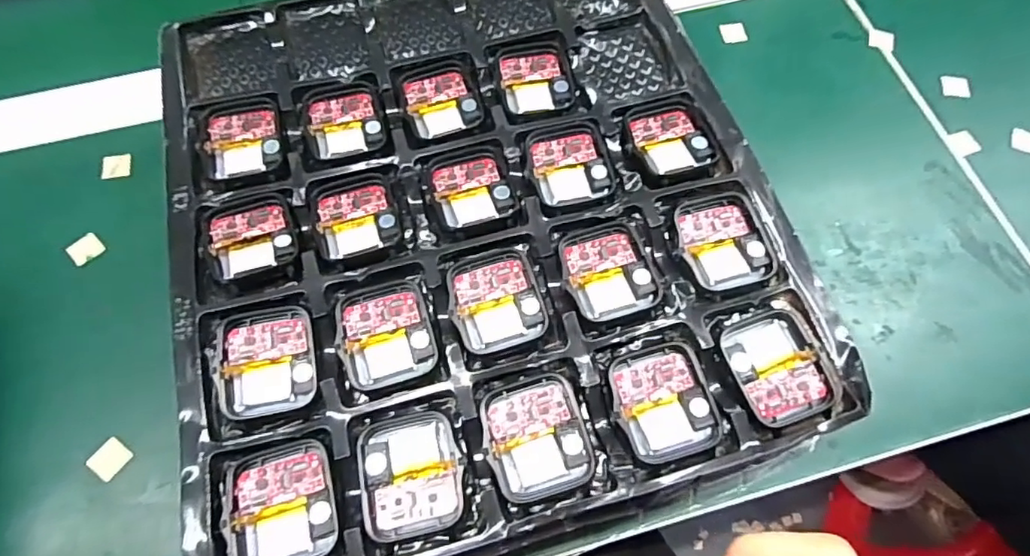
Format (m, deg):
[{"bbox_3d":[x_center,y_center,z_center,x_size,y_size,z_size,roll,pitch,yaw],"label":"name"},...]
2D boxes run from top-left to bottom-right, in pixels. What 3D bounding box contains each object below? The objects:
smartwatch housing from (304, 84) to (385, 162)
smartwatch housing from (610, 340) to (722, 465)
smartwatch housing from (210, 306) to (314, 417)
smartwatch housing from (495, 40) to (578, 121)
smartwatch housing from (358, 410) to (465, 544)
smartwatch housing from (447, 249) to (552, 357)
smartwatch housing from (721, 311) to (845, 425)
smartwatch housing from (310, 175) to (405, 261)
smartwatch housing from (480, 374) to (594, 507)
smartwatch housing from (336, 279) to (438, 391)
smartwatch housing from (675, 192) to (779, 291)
[{"bbox_3d":[-0.085,-0.078,0.264,0.037,0.005,0.041,-16,69,-7],"label":"smartwatch housing"},{"bbox_3d":[0.058,0.049,0.209,0.037,0.008,0.043,-13,68,-6],"label":"smartwatch housing"},{"bbox_3d":[-0.099,0.033,0.214,0.036,0.007,0.042,-12,68,-5],"label":"smartwatch housing"},{"bbox_3d":[0.010,-0.102,0.274,0.036,0.005,0.045,-11,68,-5],"label":"smartwatch housing"},{"bbox_3d":[-0.039,0.073,0.200,0.036,0.007,0.043,-11,68,-5],"label":"smartwatch housing"},{"bbox_3d":[-0.008,0.009,0.225,0.037,0.004,0.043,-14,69,-6],"label":"smartwatch housing"},{"bbox_3d":[0.104,0.036,0.214,0.035,0.007,0.043,-17,69,-7],"label":"smartwatch housing"},{"bbox_3d":[-0.072,-0.028,0.242,0.037,0.005,0.042,-15,69,-7],"label":"smartwatch housing"},{"bbox_3d":[0.008,0.059,0.201,0.036,0.007,0.042,-14,69,-6],"label":"smartwatch housing"},{"bbox_3d":[-0.053,0.022,0.221,0.036,0.007,0.042,-15,69,-7],"label":"smartwatch housing"},{"bbox_3d":[0.091,-0.017,0.232,0.035,0.005,0.042,-14,69,-6],"label":"smartwatch housing"}]

